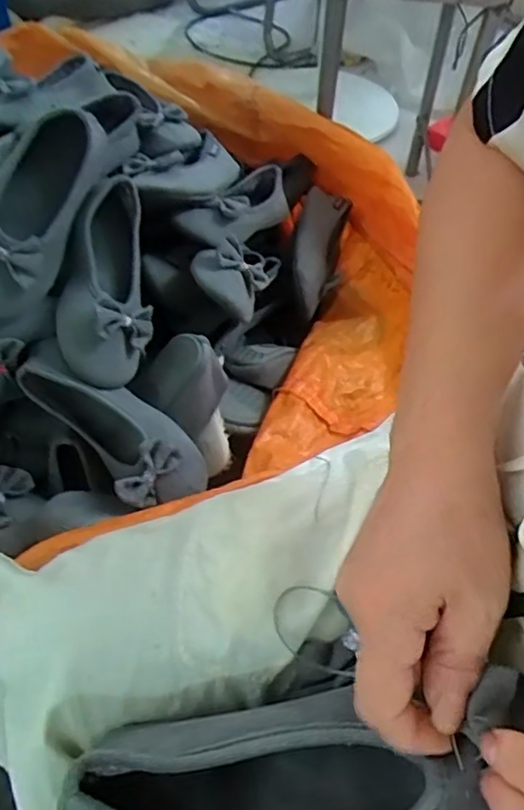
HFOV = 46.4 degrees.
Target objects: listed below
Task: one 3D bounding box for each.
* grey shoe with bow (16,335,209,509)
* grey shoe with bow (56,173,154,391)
[{"bbox_3d":[-0.159,0.024,0.636,0.228,0.070,0.097,38,58,3],"label":"grey shoe with bow"},{"bbox_3d":[-0.171,-0.131,0.664,0.082,0.079,0.231,18,62,-45],"label":"grey shoe with bow"}]

